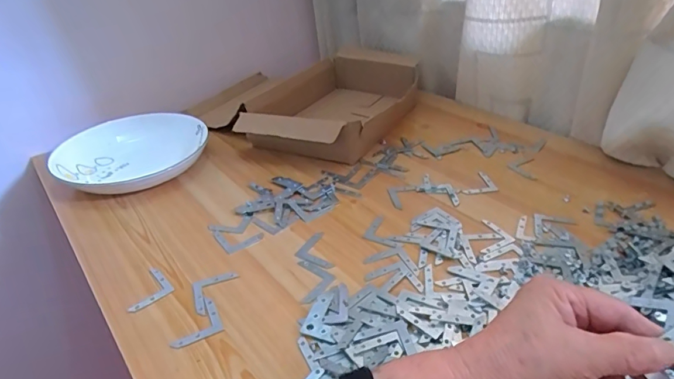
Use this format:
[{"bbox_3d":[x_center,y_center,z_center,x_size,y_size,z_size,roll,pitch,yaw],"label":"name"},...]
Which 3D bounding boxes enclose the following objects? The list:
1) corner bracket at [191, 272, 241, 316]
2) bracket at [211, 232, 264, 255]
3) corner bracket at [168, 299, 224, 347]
[{"bbox_3d":[-0.108,0.094,0.396,0.042,0.004,0.043,-15,35,-17],"label":"corner bracket"},{"bbox_3d":[-0.106,0.051,0.470,0.043,0.006,0.037,-24,38,-28],"label":"bracket"},{"bbox_3d":[-0.122,0.114,0.369,0.042,0.004,0.041,-19,36,-22],"label":"corner bracket"}]

